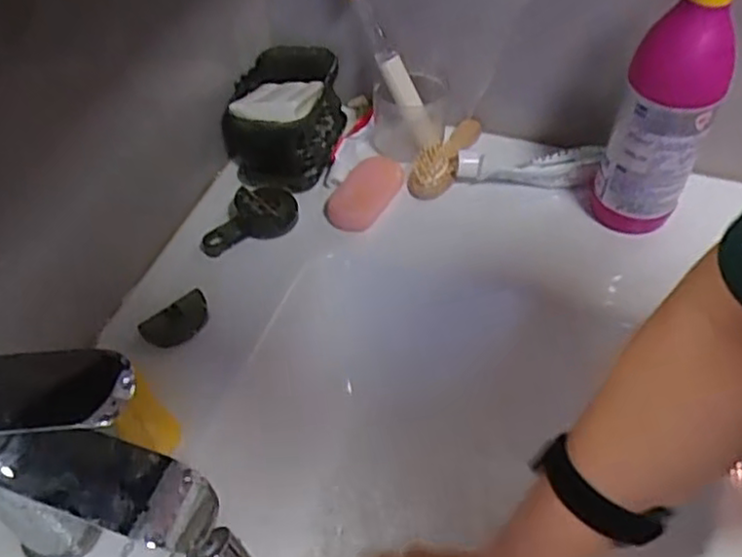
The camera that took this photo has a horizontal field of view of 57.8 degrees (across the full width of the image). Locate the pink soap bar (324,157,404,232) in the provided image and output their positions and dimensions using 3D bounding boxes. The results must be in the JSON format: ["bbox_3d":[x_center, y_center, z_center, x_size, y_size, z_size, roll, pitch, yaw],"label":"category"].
[{"bbox_3d":[-0.004,-0.081,0.648,0.049,0.021,0.091,38,59,8],"label":"pink soap bar"}]

